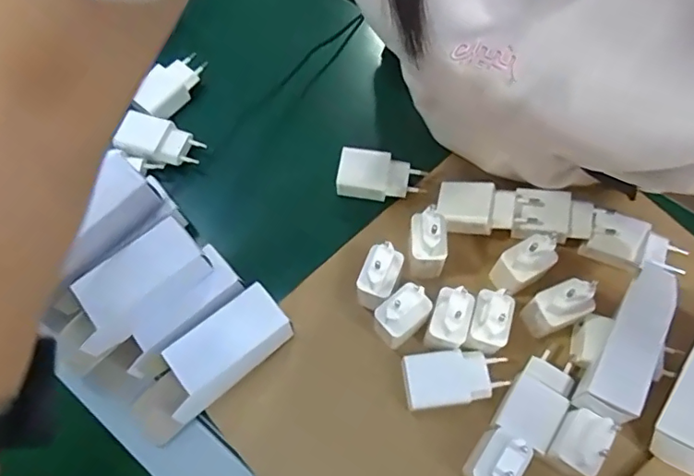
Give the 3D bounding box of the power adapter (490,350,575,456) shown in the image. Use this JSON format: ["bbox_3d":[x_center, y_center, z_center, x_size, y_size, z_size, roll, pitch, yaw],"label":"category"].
[{"bbox_3d":[0.141,0.118,0.389,0.038,0.021,0.067,32,71,14],"label":"power adapter"}]

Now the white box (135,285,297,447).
[{"bbox_3d":[-0.105,0.096,0.400,0.133,0.034,0.051,-39,72,-14],"label":"white box"}]

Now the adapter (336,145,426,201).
[{"bbox_3d":[0.031,-0.055,0.473,0.076,0.023,0.041,7,67,4],"label":"adapter"}]

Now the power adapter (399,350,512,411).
[{"bbox_3d":[0.081,0.106,0.395,0.077,0.024,0.038,-7,67,-2],"label":"power adapter"}]

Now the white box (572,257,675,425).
[{"bbox_3d":[0.196,0.075,0.373,0.032,0.044,0.112,27,70,12],"label":"white box"}]

